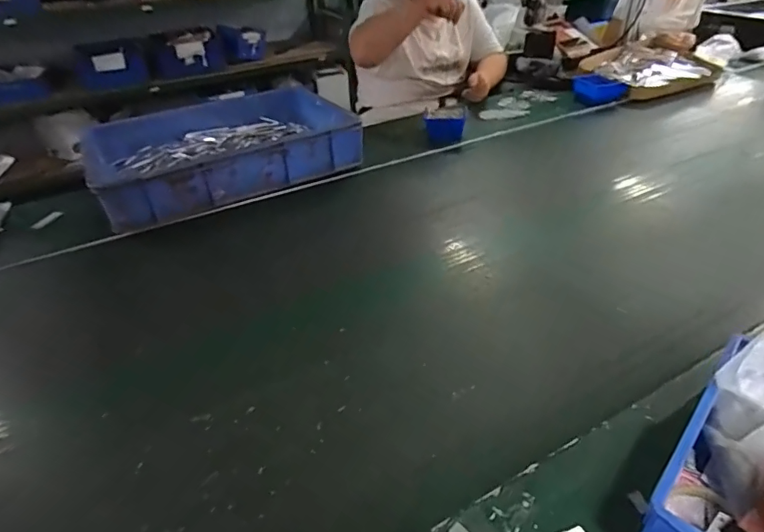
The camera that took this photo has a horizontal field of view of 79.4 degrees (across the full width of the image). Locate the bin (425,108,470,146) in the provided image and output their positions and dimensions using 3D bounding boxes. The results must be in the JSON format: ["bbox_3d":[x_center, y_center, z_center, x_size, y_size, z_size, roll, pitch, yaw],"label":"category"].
[{"bbox_3d":[0.183,-0.404,1.327,0.121,0.063,0.137,5,37,10],"label":"bin"}]

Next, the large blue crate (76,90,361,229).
[{"bbox_3d":[-0.385,-0.315,1.168,0.629,0.107,0.494,-20,40,-22],"label":"large blue crate"}]

